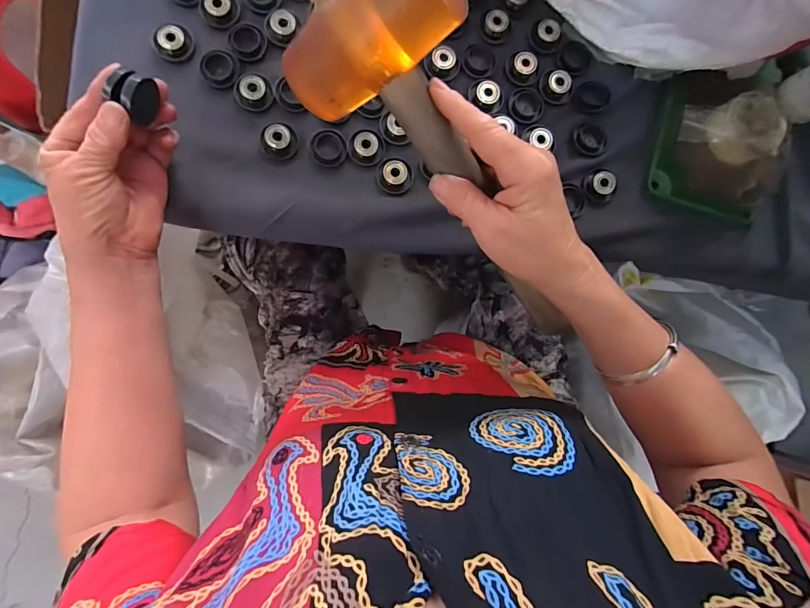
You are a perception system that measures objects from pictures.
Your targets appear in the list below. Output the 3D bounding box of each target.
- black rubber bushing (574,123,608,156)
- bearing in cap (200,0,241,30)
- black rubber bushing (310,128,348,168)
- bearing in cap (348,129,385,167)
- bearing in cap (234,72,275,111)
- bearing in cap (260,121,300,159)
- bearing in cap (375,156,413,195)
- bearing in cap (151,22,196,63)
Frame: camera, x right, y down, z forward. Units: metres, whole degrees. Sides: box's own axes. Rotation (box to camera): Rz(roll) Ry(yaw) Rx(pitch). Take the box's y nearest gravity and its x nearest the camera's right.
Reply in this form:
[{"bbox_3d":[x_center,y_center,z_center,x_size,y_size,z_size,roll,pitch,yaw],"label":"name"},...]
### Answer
[{"bbox_3d":[0.177,-0.156,0.379,0.026,0.010,0.032,-24,92,-8],"label":"black rubber bushing"},{"bbox_3d":[-0.163,-0.261,0.349,0.032,0.010,0.031,0,88,-8],"label":"bearing in cap"},{"bbox_3d":[-0.069,-0.143,0.361,0.033,0.011,0.032,0,88,-8],"label":"black rubber bushing"},{"bbox_3d":[-0.035,-0.144,0.362,0.032,0.014,0.031,0,88,-8],"label":"bearing in cap"},{"bbox_3d":[-0.135,-0.187,0.350,0.032,0.015,0.027,38,84,-5],"label":"bearing in cap"},{"bbox_3d":[-0.111,-0.144,0.353,0.030,0.015,0.027,13,86,-7],"label":"bearing in cap"},{"bbox_3d":[-0.009,-0.117,0.363,0.032,0.013,0.031,0,88,-8],"label":"bearing in cap"},{"bbox_3d":[-0.201,-0.228,0.345,0.029,0.012,0.032,41,83,-5],"label":"bearing in cap"}]

